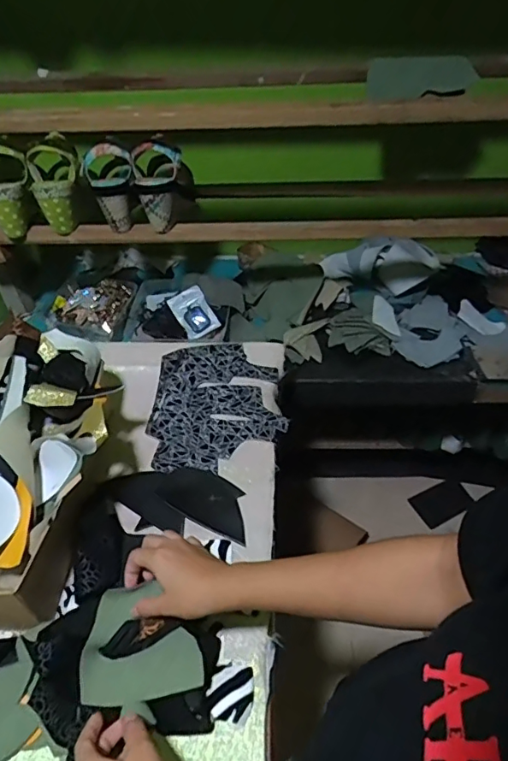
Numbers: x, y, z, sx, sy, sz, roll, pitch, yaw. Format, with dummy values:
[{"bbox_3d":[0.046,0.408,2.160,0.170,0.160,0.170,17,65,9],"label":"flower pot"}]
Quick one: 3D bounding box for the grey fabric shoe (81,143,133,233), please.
[{"bbox_3d":[-0.233,-0.315,0.839,0.077,0.139,0.069,-12,48,-11],"label":"grey fabric shoe"}]

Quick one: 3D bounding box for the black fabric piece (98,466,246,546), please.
[{"bbox_3d":[-0.105,0.151,0.671,0.193,0.015,0.093,6,47,6],"label":"black fabric piece"}]

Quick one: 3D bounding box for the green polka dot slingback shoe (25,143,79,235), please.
[{"bbox_3d":[-0.327,-0.320,0.853,0.079,0.131,0.063,-17,48,-14],"label":"green polka dot slingback shoe"}]

